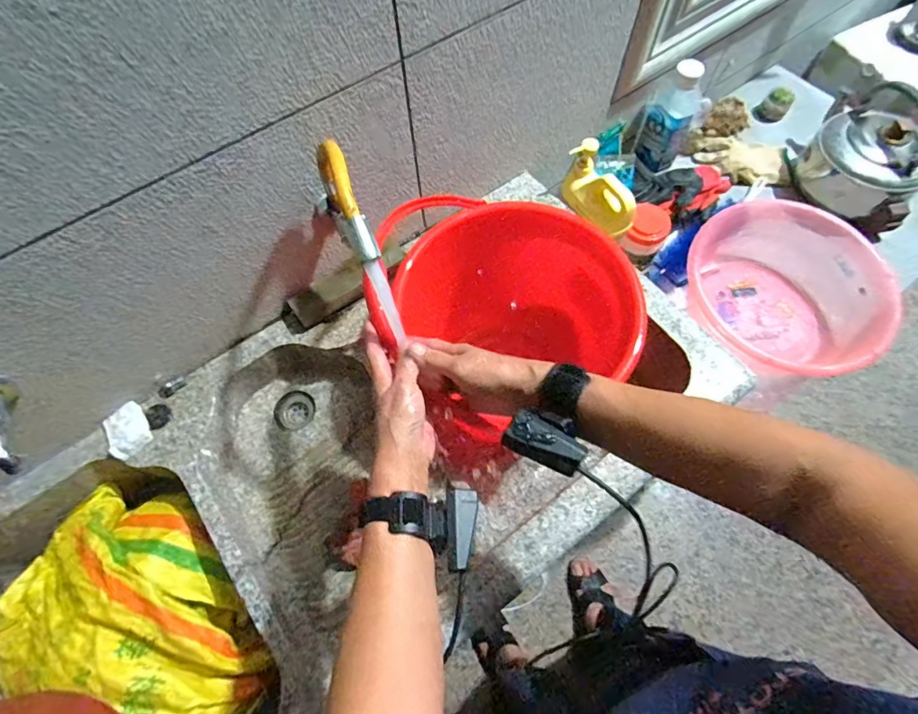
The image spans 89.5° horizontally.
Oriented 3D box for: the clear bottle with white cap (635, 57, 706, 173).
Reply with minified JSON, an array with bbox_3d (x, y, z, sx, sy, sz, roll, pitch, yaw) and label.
[{"bbox_3d":[0.432,-0.487,0.958,0.101,0.211,0.065,21,68,11],"label":"clear bottle with white cap"}]

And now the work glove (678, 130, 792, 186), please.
[{"bbox_3d":[0.639,-0.462,1.066,0.241,0.039,0.113,26,69,13],"label":"work glove"}]

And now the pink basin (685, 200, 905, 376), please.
[{"bbox_3d":[0.578,-0.102,0.858,0.328,0.144,0.322,-1,66,1],"label":"pink basin"}]

